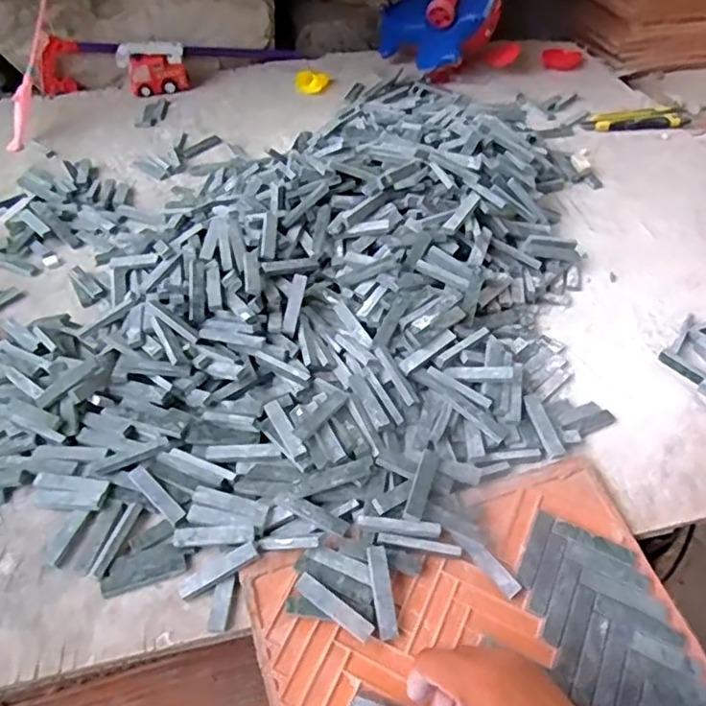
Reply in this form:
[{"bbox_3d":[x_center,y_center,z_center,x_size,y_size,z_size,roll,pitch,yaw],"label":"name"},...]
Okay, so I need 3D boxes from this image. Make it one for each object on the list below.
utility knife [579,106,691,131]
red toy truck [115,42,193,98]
[{"bbox_3d":[0.384,-0.320,0.877,0.137,0.024,0.037,1,47,2],"label":"utility knife"},{"bbox_3d":[-0.297,-0.423,0.956,0.100,0.060,0.045,-7,47,-5],"label":"red toy truck"}]

